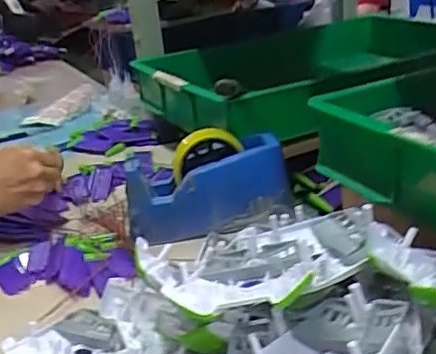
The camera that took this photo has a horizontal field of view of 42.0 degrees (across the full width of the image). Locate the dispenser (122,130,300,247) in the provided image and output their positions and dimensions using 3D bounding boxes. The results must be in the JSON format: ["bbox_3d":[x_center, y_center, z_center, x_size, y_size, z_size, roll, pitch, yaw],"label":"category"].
[{"bbox_3d":[-0.013,0.012,0.694,0.197,0.111,0.076,-7,23,0],"label":"dispenser"}]

